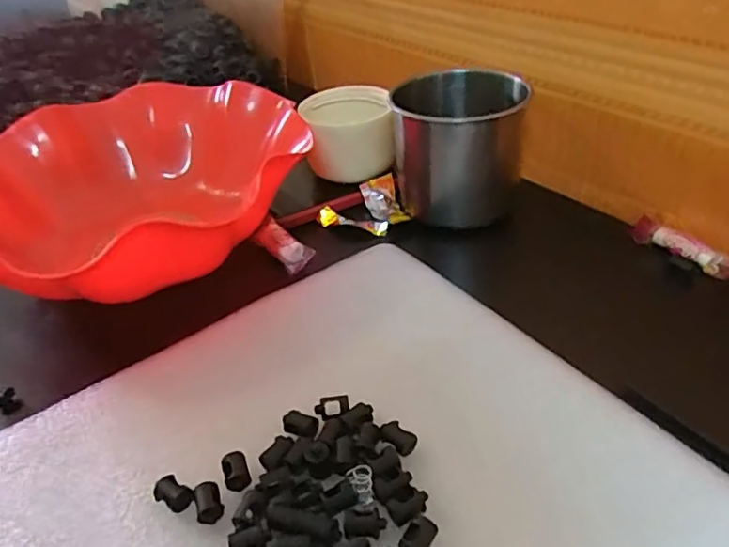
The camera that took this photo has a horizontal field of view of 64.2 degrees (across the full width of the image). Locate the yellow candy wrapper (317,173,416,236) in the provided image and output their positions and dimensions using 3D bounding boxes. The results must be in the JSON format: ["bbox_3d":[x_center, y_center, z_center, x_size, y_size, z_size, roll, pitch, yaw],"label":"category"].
[{"bbox_3d":[-0.001,-0.041,0.383,0.055,0.021,0.043,-17,39,-13],"label":"yellow candy wrapper"}]

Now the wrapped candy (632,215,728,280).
[{"bbox_3d":[0.177,-0.015,0.324,0.014,0.011,0.056,-33,45,-29],"label":"wrapped candy"}]

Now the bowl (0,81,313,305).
[{"bbox_3d":[-0.142,-0.057,0.365,0.215,0.061,0.207,-4,38,3],"label":"bowl"}]

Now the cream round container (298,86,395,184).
[{"bbox_3d":[-0.012,-0.095,0.404,0.061,0.050,0.069,-7,38,1],"label":"cream round container"}]

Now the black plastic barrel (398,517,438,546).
[{"bbox_3d":[0.018,0.091,0.200,0.009,0.006,0.014,20,46,31],"label":"black plastic barrel"}]

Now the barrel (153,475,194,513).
[{"bbox_3d":[-0.073,0.085,0.221,0.014,0.009,0.009,20,46,31],"label":"barrel"}]

